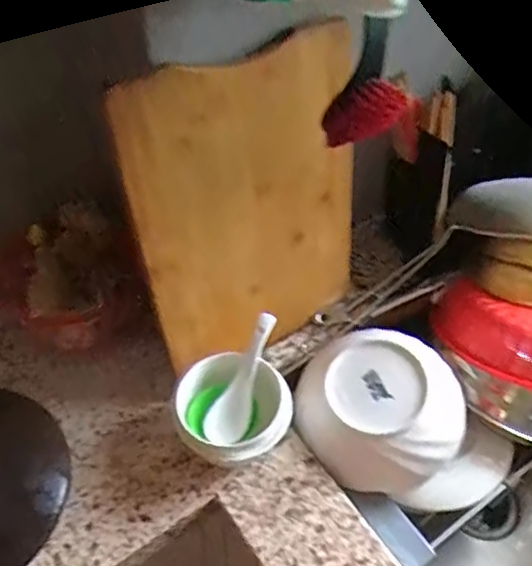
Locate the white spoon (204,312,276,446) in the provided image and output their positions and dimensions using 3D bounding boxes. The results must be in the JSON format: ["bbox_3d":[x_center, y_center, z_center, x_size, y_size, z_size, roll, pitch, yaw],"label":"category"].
[{"bbox_3d":[-0.022,0.098,0.588,0.037,0.019,0.138,21,86,15],"label":"white spoon"}]

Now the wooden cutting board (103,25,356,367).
[{"bbox_3d":[-0.010,-0.065,0.580,0.242,0.320,0.025,-26,41,-26],"label":"wooden cutting board"}]

